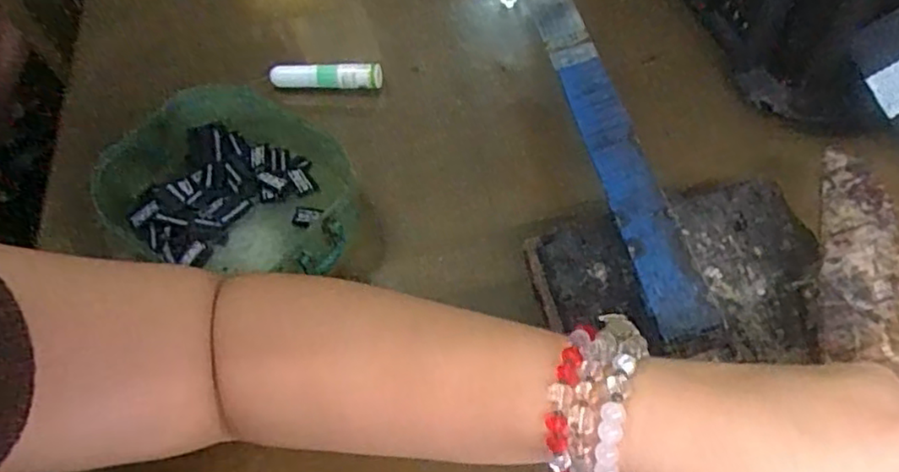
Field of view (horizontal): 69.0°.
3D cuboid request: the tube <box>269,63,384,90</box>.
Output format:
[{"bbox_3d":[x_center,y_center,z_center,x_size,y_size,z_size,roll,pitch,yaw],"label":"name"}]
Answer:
[{"bbox_3d":[-0.093,-0.122,0.495,0.084,0.020,0.012,1,57,5],"label":"tube"}]

